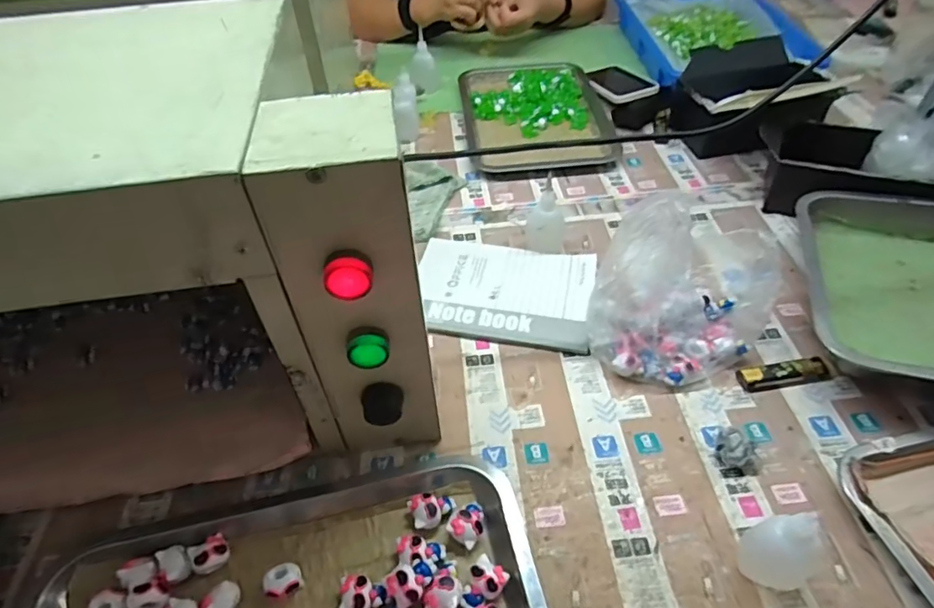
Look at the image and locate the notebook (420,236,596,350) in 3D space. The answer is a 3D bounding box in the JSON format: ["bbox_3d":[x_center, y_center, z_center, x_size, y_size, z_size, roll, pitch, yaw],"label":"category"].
[{"bbox_3d":[0.040,-0.019,0.609,0.191,0.009,0.145,5,46,9],"label":"notebook"}]

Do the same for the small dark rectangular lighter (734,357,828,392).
[{"bbox_3d":[0.294,0.066,0.518,0.079,0.015,0.023,-7,45,-2],"label":"small dark rectangular lighter"}]

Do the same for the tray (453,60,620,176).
[{"bbox_3d":[0.101,-0.308,0.878,0.211,0.039,0.307,-7,47,-3],"label":"tray"}]

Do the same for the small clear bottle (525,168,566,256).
[{"bbox_3d":[0.091,-0.102,0.624,0.045,0.084,0.032,3,46,8],"label":"small clear bottle"}]

